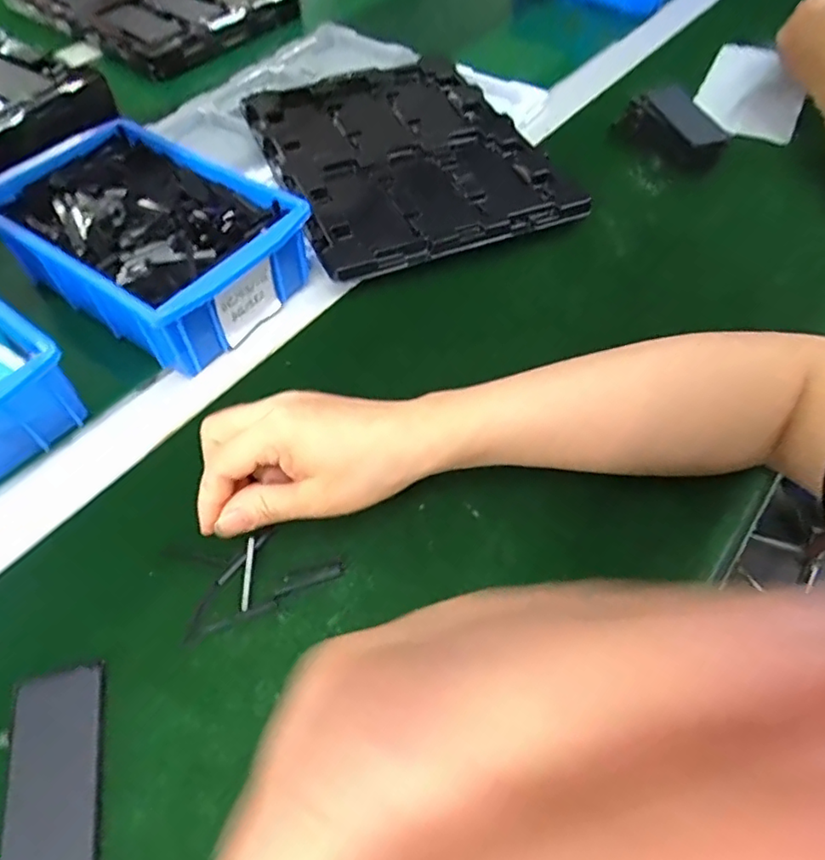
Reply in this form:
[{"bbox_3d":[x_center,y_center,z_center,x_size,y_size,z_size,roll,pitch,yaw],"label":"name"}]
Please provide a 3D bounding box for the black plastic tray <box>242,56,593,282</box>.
[{"bbox_3d":[-0.009,-0.253,0.518,0.225,0.018,0.291,-19,59,-13],"label":"black plastic tray"}]

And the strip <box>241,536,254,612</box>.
[{"bbox_3d":[-0.087,0.076,0.310,0.004,0.004,0.039,-1,60,-2],"label":"strip"}]

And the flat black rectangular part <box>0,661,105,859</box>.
[{"bbox_3d":[-0.158,0.154,0.257,0.038,0.004,0.093,-11,55,-9],"label":"flat black rectangular part"}]

